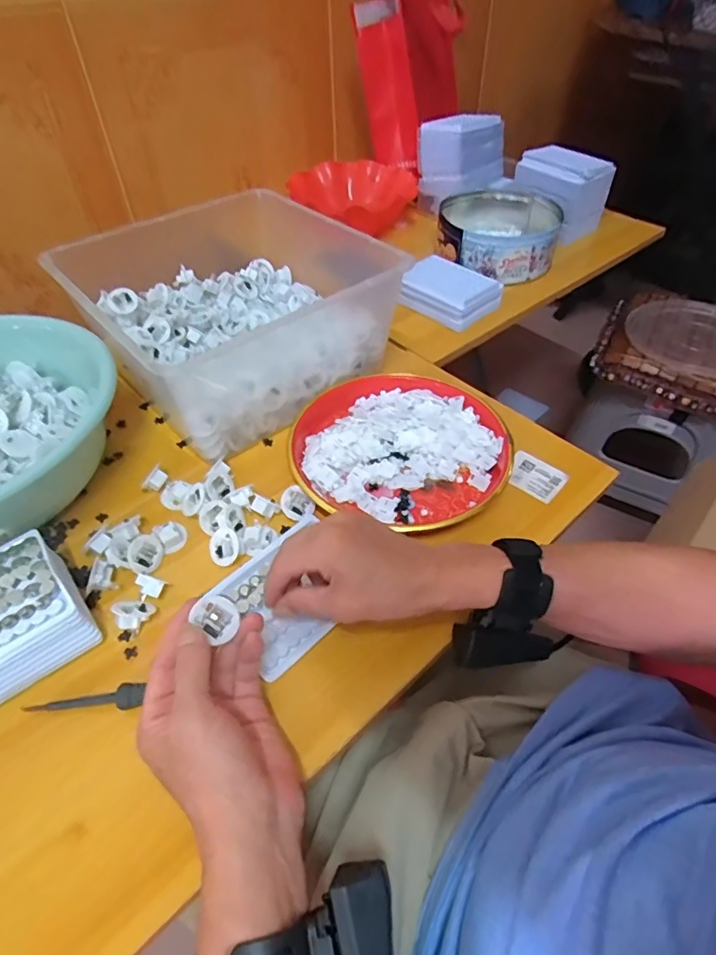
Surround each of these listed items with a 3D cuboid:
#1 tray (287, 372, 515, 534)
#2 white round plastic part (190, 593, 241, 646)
[{"bbox_3d":[0.044,-0.035,0.558,0.223,0.032,0.200,-5,48,-3],"label":"tray"},{"bbox_3d":[-0.098,0.095,0.357,0.028,0.016,0.028,13,59,-22],"label":"white round plastic part"}]

